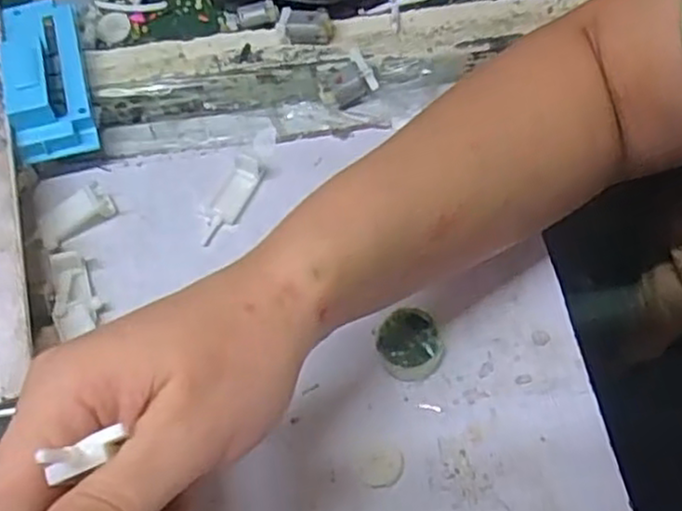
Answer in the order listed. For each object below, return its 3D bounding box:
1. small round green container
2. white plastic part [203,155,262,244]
[{"bbox_3d":[0.034,0.045,0.364,0.031,0.022,0.029,-1,58,2],"label":"small round green container"},{"bbox_3d":[-0.065,-0.033,0.422,0.017,0.014,0.055,21,61,14],"label":"white plastic part"}]

